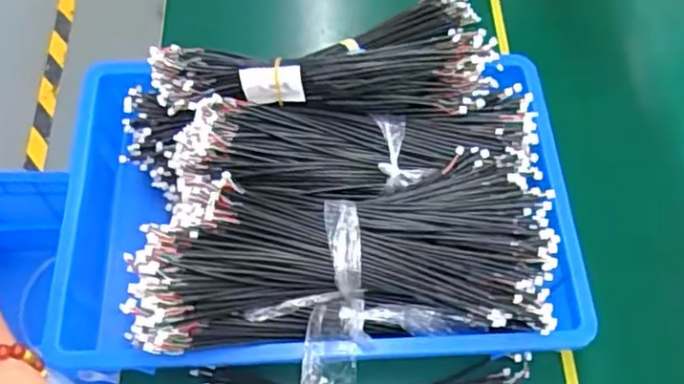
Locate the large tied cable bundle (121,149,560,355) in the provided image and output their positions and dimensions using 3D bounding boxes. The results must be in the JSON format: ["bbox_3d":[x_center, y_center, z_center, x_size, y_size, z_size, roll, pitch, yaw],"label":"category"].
[{"bbox_3d":[0.003,0.047,0.515,0.326,0.051,0.142,-4,62,-4],"label":"large tied cable bundle"}]

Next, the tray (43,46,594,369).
[{"bbox_3d":[-0.031,0.008,0.567,0.443,0.130,0.286,-3,62,-3],"label":"tray"}]

